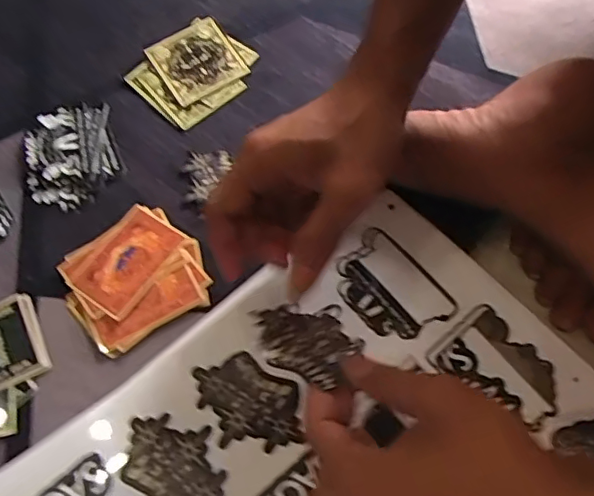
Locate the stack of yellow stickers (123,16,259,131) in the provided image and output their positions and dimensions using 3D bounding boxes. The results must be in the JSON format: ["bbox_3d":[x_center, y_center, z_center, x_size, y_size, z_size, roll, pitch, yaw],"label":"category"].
[{"bbox_3d":[-0.089,-0.155,0.483,0.082,0.008,0.094,41,75,16],"label":"stack of yellow stickers"}]

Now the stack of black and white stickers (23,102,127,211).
[{"bbox_3d":[-0.185,-0.076,0.456,0.073,0.008,0.088,-20,69,-6],"label":"stack of black and white stickers"}]

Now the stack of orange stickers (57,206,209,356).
[{"bbox_3d":[-0.121,0.021,0.415,0.096,0.006,0.094,-37,71,-12],"label":"stack of orange stickers"}]

